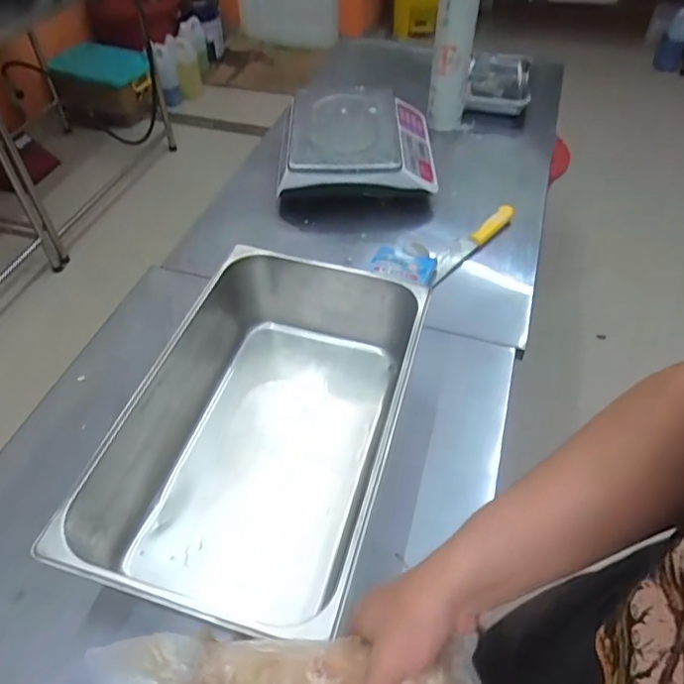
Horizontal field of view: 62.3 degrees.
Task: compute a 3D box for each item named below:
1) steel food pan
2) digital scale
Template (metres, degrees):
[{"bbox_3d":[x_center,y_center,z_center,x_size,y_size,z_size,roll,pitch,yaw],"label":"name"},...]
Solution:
[{"bbox_3d":[-0.096,0.116,0.780,0.320,0.174,0.504,13,50,11],"label":"steel food pan"},{"bbox_3d":[0.040,-0.432,1.288,0.337,0.147,0.386,2,48,2],"label":"digital scale"}]

